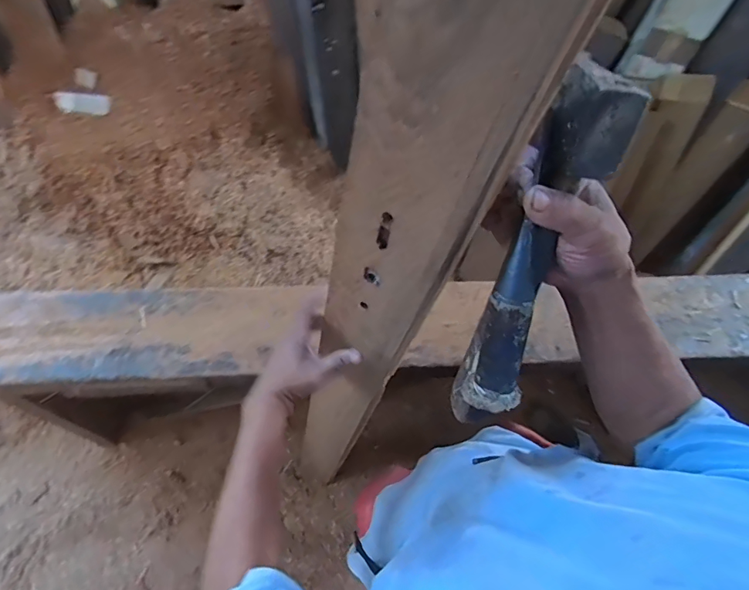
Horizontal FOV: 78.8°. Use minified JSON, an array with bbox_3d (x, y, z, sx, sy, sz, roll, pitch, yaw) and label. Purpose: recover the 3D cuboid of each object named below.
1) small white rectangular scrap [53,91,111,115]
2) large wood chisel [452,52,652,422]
[{"bbox_3d":[-0.717,-0.470,1.118,0.133,0.006,0.046,3,99,-2],"label":"small white rectangular scrap"},{"bbox_3d":[0.124,-0.023,0.354,0.047,0.276,0.061,17,25,4],"label":"large wood chisel"}]

